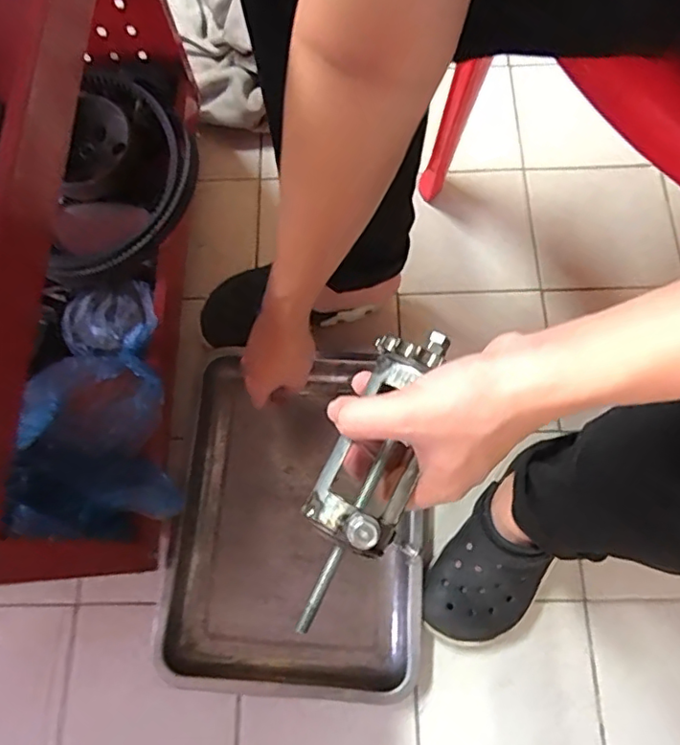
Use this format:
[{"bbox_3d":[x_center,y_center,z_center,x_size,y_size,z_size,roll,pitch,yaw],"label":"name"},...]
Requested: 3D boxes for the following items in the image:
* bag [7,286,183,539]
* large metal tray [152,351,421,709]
[{"bbox_3d":[-0.266,0.027,0.615,0.140,0.080,0.320,-14,72,-3],"label":"bag"},{"bbox_3d":[-0.048,0.170,0.683,0.277,0.054,0.393,5,69,4],"label":"large metal tray"}]

